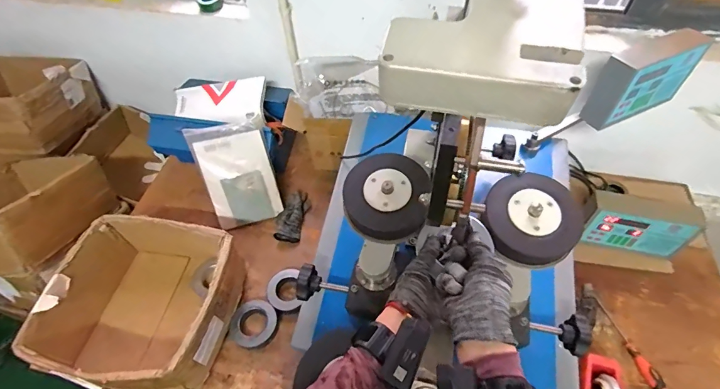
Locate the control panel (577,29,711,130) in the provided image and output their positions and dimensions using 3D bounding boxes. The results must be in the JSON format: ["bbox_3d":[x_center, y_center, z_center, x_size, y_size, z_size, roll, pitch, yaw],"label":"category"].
[{"bbox_3d":[0.592,-0.242,0.787,0.222,0.137,0.071,-24,56,-15],"label":"control panel"}]

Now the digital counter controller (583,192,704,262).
[{"bbox_3d":[0.654,0.068,0.899,0.225,0.155,0.070,11,55,10],"label":"digital counter controller"}]

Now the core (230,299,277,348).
[{"bbox_3d":[-0.247,0.295,0.869,0.105,0.030,0.103,-1,54,1],"label":"core"}]

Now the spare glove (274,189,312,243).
[{"bbox_3d":[-0.187,0.059,1.056,0.074,0.035,0.160,8,54,8],"label":"spare glove"}]

